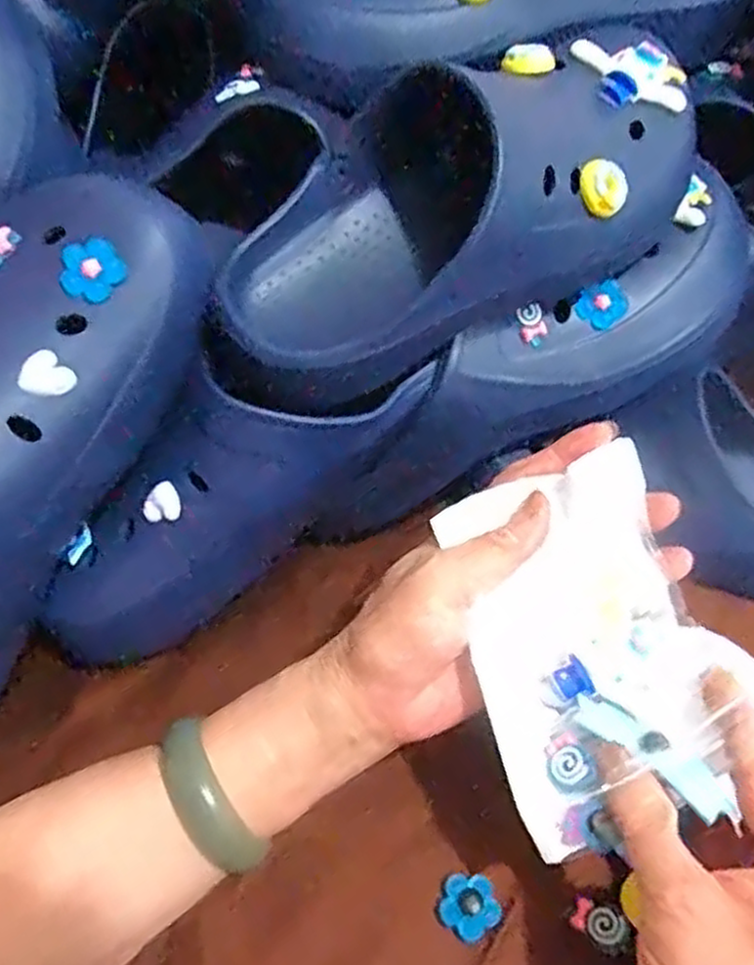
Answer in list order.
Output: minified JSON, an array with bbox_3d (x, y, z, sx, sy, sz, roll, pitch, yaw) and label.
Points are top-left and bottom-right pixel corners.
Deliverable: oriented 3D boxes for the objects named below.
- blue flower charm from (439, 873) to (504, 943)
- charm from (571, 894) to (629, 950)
[{"bbox_3d":[0.039,0.179,0.328,0.025,0.005,0.024,-1,52,1],"label":"blue flower charm"},{"bbox_3d":[0.093,0.185,0.323,0.022,0.009,0.014,28,57,22],"label":"charm"}]

